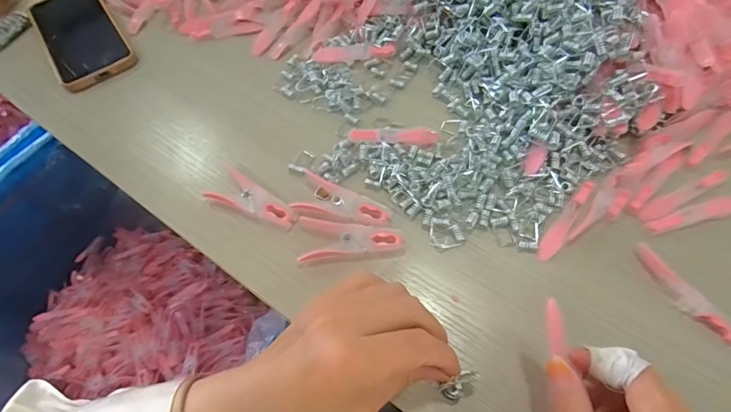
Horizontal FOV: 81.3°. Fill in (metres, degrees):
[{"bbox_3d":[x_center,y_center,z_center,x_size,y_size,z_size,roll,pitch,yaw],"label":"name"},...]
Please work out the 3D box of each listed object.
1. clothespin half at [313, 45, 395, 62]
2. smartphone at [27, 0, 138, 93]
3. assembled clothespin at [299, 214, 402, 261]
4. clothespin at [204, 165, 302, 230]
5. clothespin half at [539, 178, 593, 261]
[{"bbox_3d":[-0.011,-0.152,0.417,0.078,0.008,0.016,-5,61,1],"label":"clothespin half"},{"bbox_3d":[-0.315,-0.191,0.466,0.077,0.013,0.171,-33,64,-13],"label":"smartphone"},{"bbox_3d":[-0.011,0.022,0.324,0.076,0.011,0.039,-3,61,2],"label":"assembled clothespin"},{"bbox_3d":[-0.091,-0.004,0.343,0.078,0.011,0.028,28,67,18],"label":"clothespin"},{"bbox_3d":[0.153,0.010,0.322,0.012,0.008,0.076,35,69,20],"label":"clothespin half"}]

